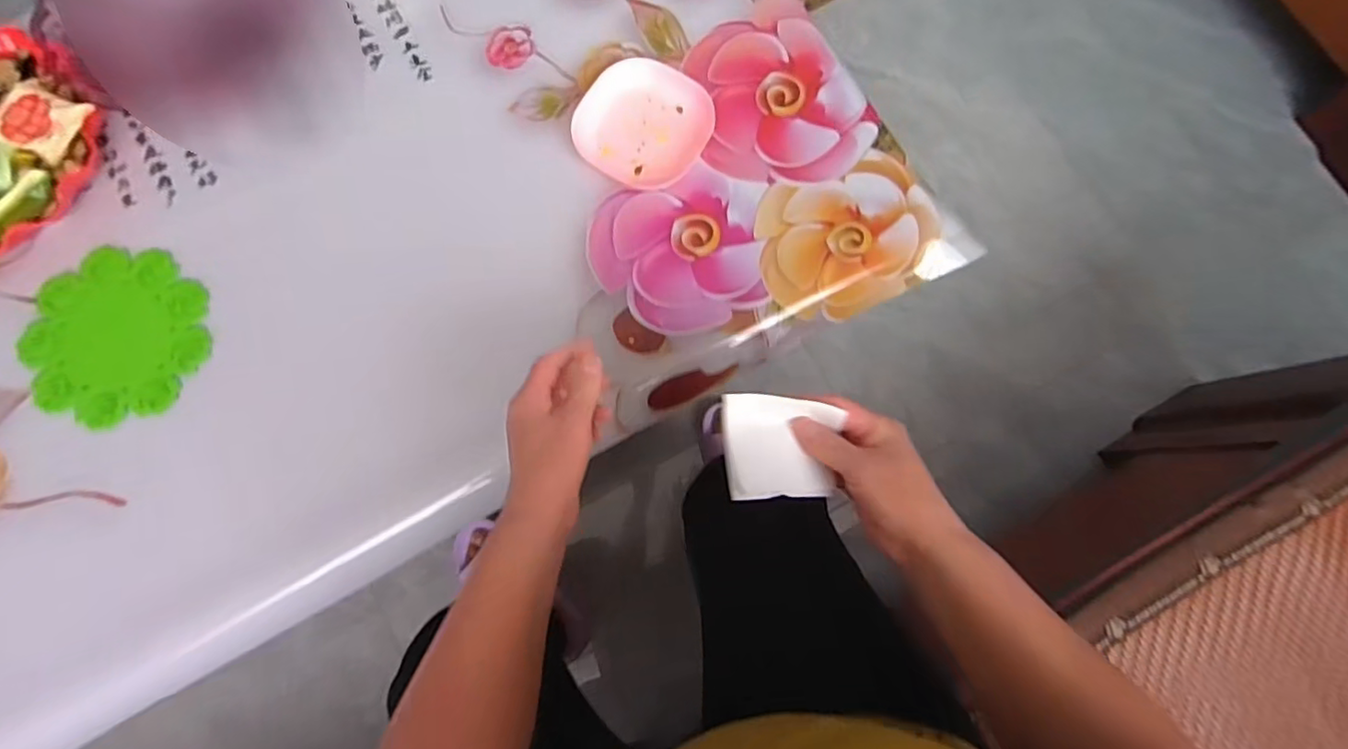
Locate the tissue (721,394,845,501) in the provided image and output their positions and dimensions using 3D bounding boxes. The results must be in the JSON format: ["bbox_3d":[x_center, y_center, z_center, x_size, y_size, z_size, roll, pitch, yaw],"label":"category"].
[{"bbox_3d":[0.073,0.049,0.420,0.075,0.014,0.070,-1,78,-1],"label":"tissue"}]

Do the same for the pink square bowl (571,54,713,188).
[{"bbox_3d":[-0.030,-0.249,0.604,0.125,0.026,0.118,28,80,5],"label":"pink square bowl"}]

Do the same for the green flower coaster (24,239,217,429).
[{"bbox_3d":[-0.529,-0.037,0.578,0.160,0.011,0.167,2,78,2],"label":"green flower coaster"}]

